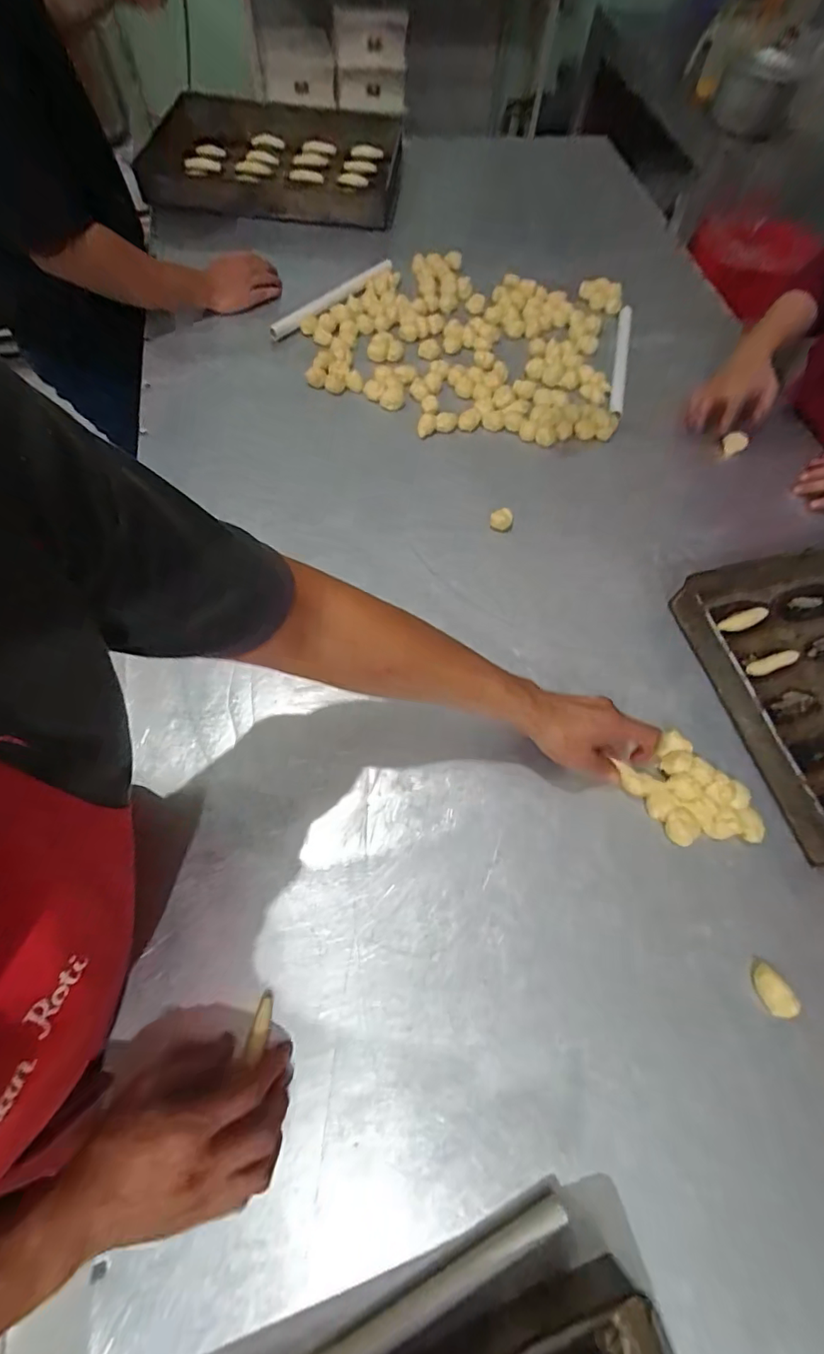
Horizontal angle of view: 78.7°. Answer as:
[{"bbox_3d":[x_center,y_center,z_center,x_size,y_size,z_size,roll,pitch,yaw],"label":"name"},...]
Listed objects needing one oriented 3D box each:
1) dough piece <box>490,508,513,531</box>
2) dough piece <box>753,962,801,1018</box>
[{"bbox_3d":[0.129,-0.228,0.728,0.031,0.018,0.027,12,65,3],"label":"dough piece"},{"bbox_3d":[0.353,0.306,0.490,0.026,0.017,0.045,-27,69,-14],"label":"dough piece"}]

